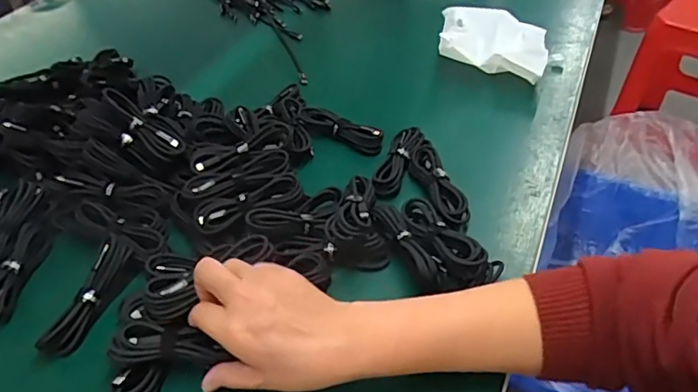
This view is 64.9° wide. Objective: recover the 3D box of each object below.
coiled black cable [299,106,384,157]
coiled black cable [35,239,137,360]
[{"bbox_3d":[-0.012,-0.083,0.662,0.117,0.018,0.035,30,52,33],"label":"coiled black cable"},{"bbox_3d":[-0.227,0.089,0.484,0.023,0.028,0.109,14,61,20],"label":"coiled black cable"}]

